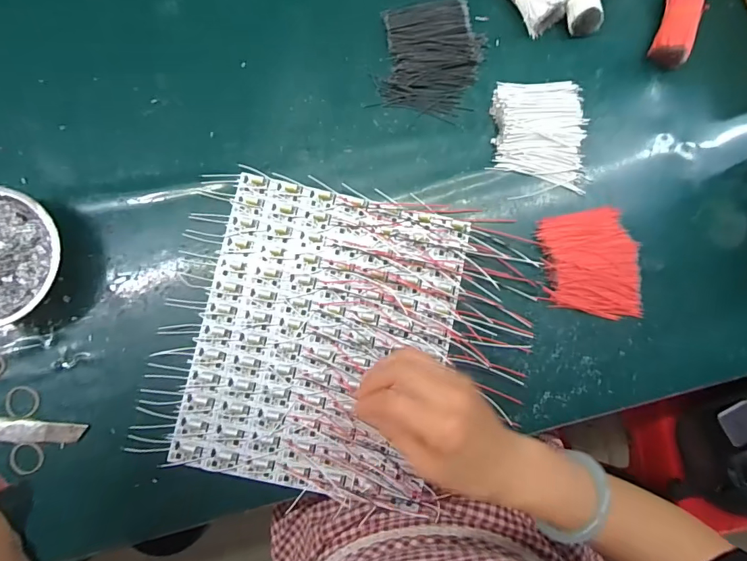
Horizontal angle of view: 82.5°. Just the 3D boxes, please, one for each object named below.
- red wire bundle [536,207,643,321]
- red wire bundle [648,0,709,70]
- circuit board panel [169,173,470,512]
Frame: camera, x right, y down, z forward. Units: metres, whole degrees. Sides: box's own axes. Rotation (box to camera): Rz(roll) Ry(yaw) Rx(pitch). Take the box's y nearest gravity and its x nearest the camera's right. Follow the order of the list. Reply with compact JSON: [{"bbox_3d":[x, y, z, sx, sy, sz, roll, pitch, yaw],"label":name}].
[{"bbox_3d":[0.225,-0.016,0.439,0.095,0.018,0.112,-6,85,-5],"label":"red wire bundle"},{"bbox_3d":[0.330,-0.280,0.459,0.038,0.030,0.091,17,84,-2],"label":"red wire bundle"},{"bbox_3d":[-0.046,0.057,0.425,0.242,0.005,0.288,12,84,-2],"label":"circuit board panel"}]

